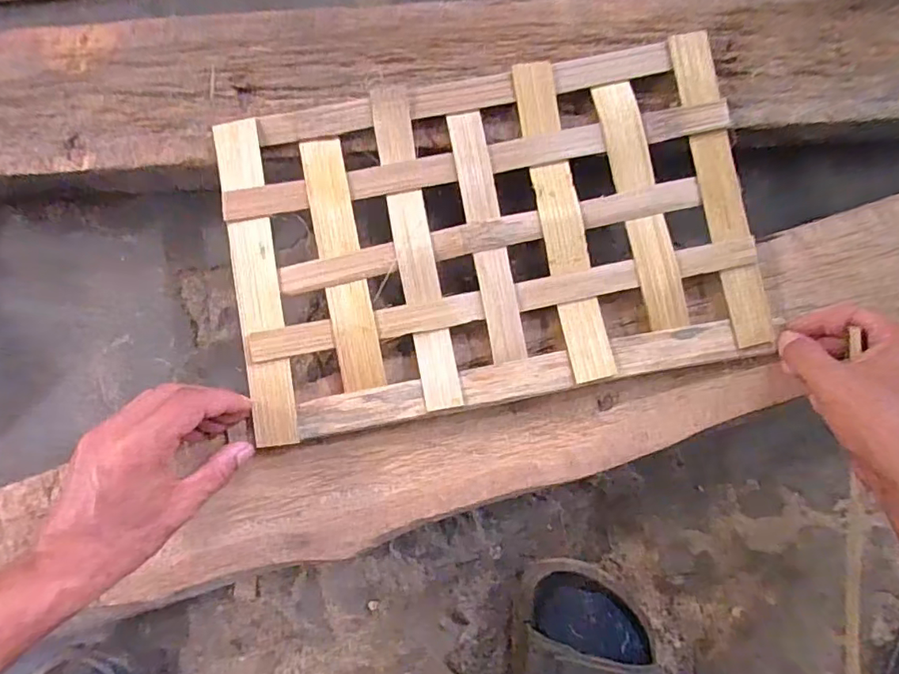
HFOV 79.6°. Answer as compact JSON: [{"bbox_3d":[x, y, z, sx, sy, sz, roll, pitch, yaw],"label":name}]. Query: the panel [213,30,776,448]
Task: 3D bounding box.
[{"bbox_3d":[0.027,-0.072,0.372,0.348,0.011,0.224,-11,86,-2],"label":"panel"}]

